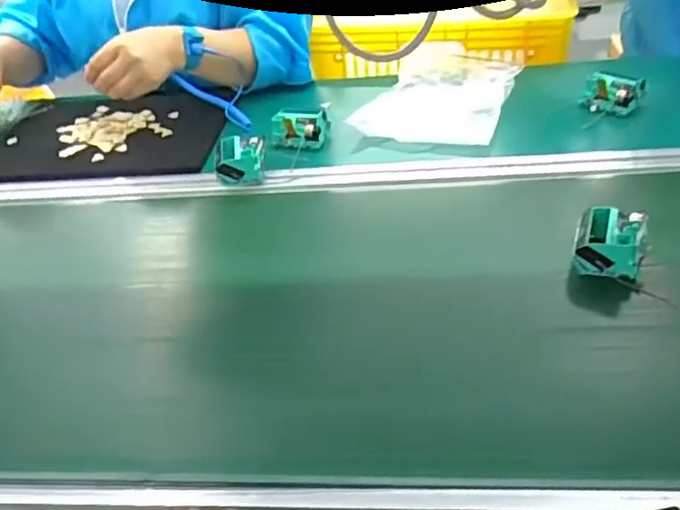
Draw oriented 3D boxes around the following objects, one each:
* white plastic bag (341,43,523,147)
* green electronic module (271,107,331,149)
[{"bbox_3d":[0.159,-0.254,0.941,0.200,0.035,0.328,9,41,19],"label":"white plastic bag"},{"bbox_3d":[-0.054,-0.171,0.834,0.075,0.043,0.054,0,39,8],"label":"green electronic module"}]

